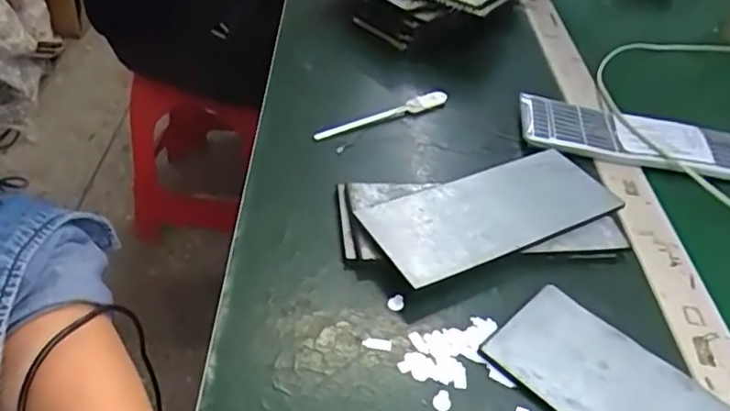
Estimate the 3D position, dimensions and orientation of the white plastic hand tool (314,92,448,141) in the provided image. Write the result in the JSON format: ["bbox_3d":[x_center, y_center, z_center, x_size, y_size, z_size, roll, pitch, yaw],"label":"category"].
[{"bbox_3d":[0.016,-0.084,0.583,0.142,0.010,0.015,-21,48,-29],"label":"white plastic hand tool"}]

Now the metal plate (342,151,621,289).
[{"bbox_3d":[0.096,0.002,0.472,0.197,0.009,0.080,-18,47,-28],"label":"metal plate"}]

